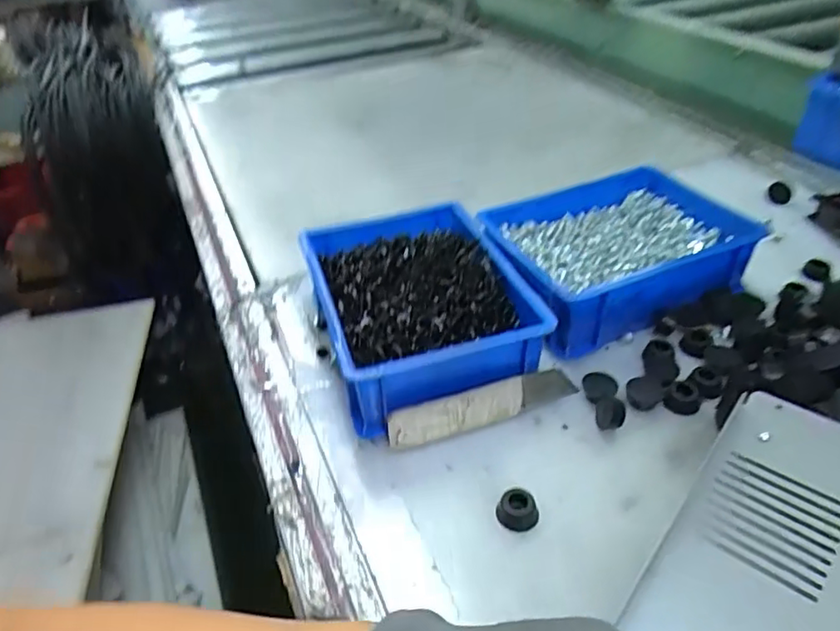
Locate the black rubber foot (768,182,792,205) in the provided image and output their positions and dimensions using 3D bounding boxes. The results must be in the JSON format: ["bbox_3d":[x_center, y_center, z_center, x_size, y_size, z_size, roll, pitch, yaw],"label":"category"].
[{"bbox_3d":[0.371,-0.125,0.621,0.021,0.022,0.008,12,41,21],"label":"black rubber foot"}]

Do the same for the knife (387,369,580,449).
[{"bbox_3d":[0.044,0.062,0.413,0.135,0.027,0.008,-15,12,-14],"label":"knife"}]

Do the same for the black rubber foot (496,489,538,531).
[{"bbox_3d":[0.057,0.115,0.354,0.023,0.015,0.019,-4,38,0],"label":"black rubber foot"}]

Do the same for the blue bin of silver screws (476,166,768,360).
[{"bbox_3d":[0.167,-0.056,0.521,0.208,0.058,0.152,-16,39,-14],"label":"blue bin of silver screws"}]

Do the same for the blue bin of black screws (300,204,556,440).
[{"bbox_3d":[-0.003,-0.007,0.471,0.144,0.071,0.185,-14,39,-11],"label":"blue bin of black screws"}]

